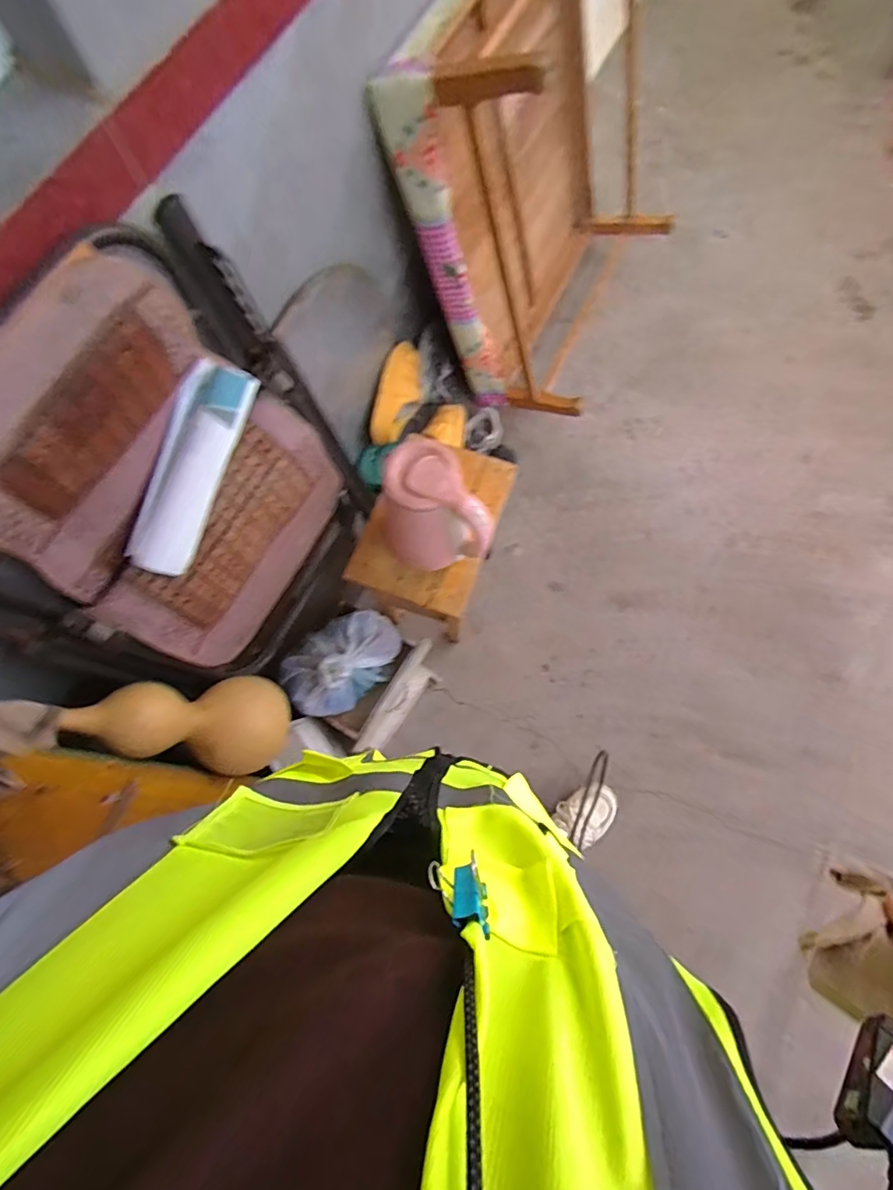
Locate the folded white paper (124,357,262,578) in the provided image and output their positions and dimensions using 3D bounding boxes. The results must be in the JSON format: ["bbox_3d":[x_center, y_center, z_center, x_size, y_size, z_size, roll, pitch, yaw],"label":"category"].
[{"bbox_3d":[-0.363,-0.176,0.722,0.092,0.047,0.307,25,96,6],"label":"folded white paper"}]

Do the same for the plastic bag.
[{"bbox_3d":[-0.236,0.144,1.134,0.272,0.139,0.185,-37,76,-9],"label":"plastic bag"}]

